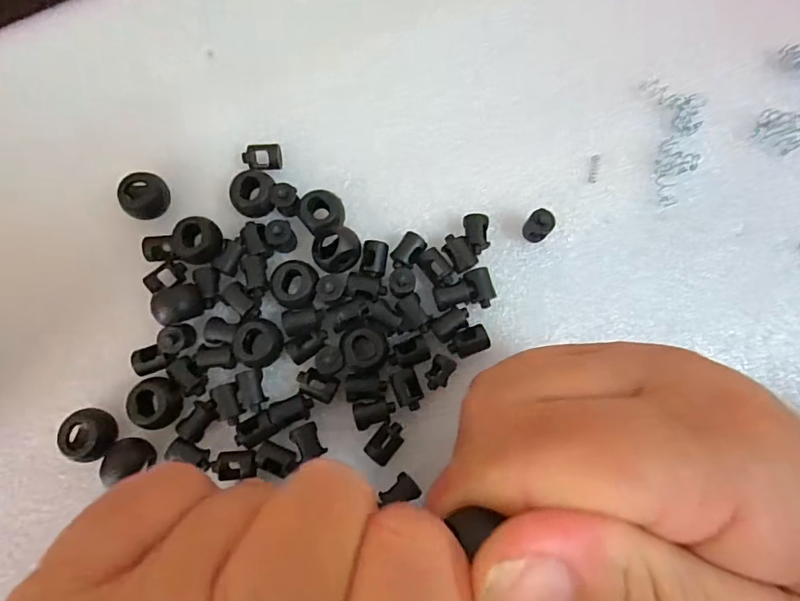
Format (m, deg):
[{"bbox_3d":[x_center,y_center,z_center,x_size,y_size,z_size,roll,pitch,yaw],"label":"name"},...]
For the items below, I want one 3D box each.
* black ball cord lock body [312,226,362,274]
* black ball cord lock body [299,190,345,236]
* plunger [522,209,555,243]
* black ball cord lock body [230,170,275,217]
[{"bbox_3d":[-0.023,-0.019,0.182,0.016,0.018,0.017,-8,79,-2],"label":"black ball cord lock body"},{"bbox_3d":[-0.029,-0.033,0.189,0.015,0.012,0.016,-11,79,-2],"label":"black ball cord lock body"},{"bbox_3d":[0.053,-0.028,0.188,0.009,0.014,0.008,38,81,7],"label":"plunger"},{"bbox_3d":[-0.056,-0.041,0.191,0.015,0.011,0.018,7,80,1],"label":"black ball cord lock body"}]

